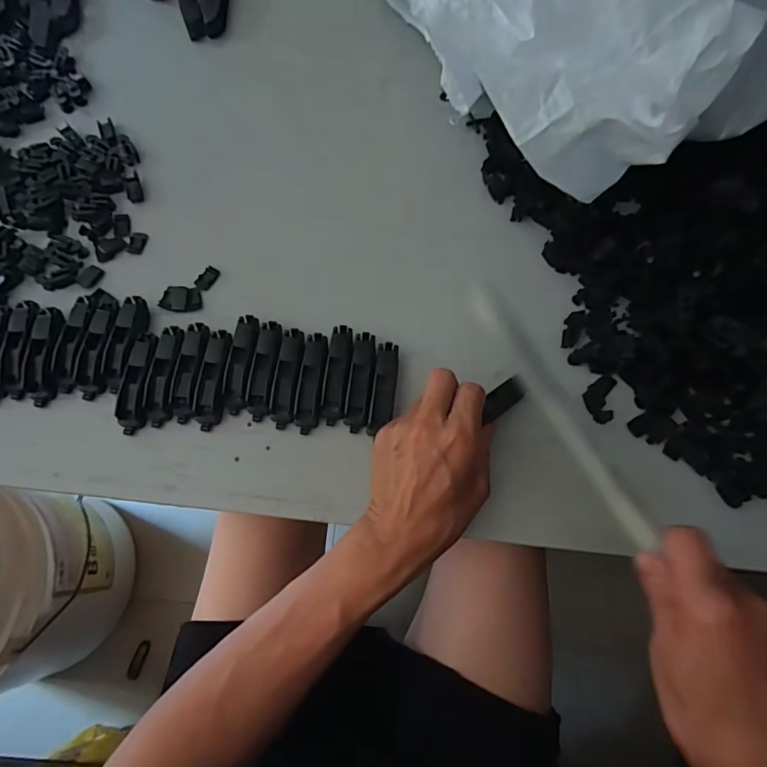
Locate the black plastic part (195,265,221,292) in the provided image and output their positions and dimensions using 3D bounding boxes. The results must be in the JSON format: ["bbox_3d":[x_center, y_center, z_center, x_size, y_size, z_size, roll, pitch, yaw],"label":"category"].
[{"bbox_3d":[-0.143,-0.086,0.381,0.013,0.004,0.022,24,70,7],"label":"black plastic part"}]

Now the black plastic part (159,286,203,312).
[{"bbox_3d":[-0.159,-0.066,0.370,0.030,0.004,0.021,9,69,1],"label":"black plastic part"}]

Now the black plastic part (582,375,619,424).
[{"bbox_3d":[0.164,0.010,0.355,0.020,0.008,0.038,18,70,5],"label":"black plastic part"}]

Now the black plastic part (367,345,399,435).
[{"bbox_3d":[0.001,0.004,0.350,0.018,0.013,0.070,7,69,1],"label":"black plastic part"}]

